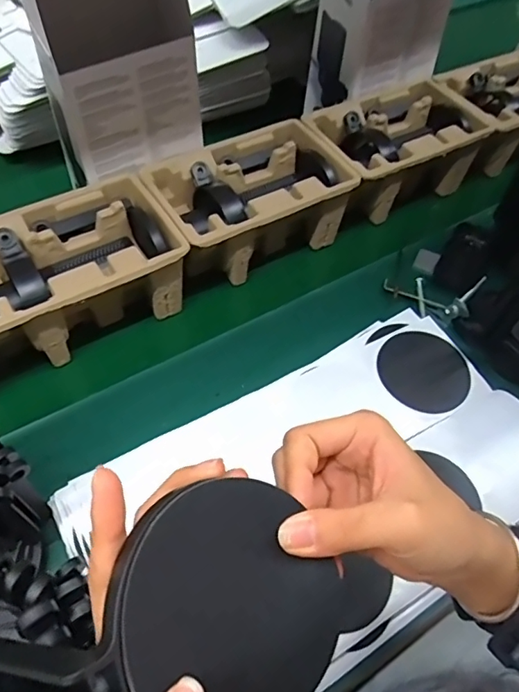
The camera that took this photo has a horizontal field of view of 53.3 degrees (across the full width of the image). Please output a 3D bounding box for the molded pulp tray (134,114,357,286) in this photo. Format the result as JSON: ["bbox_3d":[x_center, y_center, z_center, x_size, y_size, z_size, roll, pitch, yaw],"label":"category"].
[{"bbox_3d":[-0.013,-0.172,0.642,0.225,0.100,0.144,-24,60,-19],"label":"molded pulp tray"}]

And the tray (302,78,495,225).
[{"bbox_3d":[0.177,-0.271,0.713,0.219,0.093,0.159,-23,59,-18],"label":"tray"}]

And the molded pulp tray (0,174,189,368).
[{"bbox_3d":[-0.204,-0.076,0.561,0.222,0.097,0.142,-26,61,-20],"label":"molded pulp tray"}]

